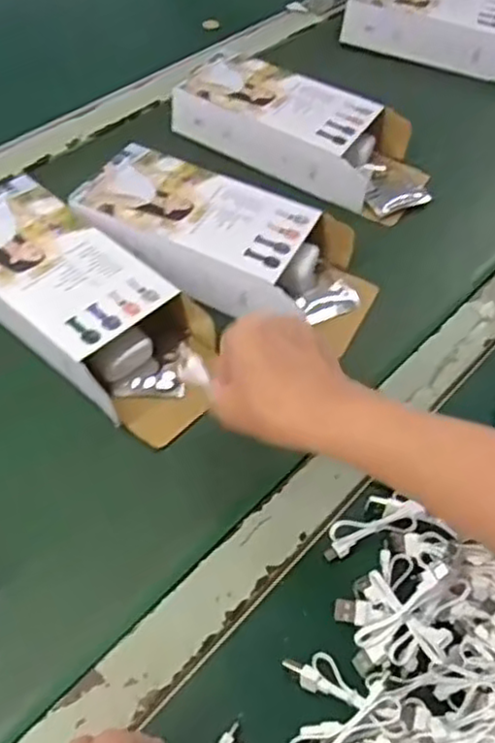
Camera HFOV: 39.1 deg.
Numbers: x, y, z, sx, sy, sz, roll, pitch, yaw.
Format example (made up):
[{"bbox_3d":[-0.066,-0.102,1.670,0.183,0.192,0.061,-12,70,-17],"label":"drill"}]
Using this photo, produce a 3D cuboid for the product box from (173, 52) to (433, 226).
[{"bbox_3d":[0.061,-0.241,0.703,0.256,0.054,0.099,28,58,13],"label":"product box"}]

